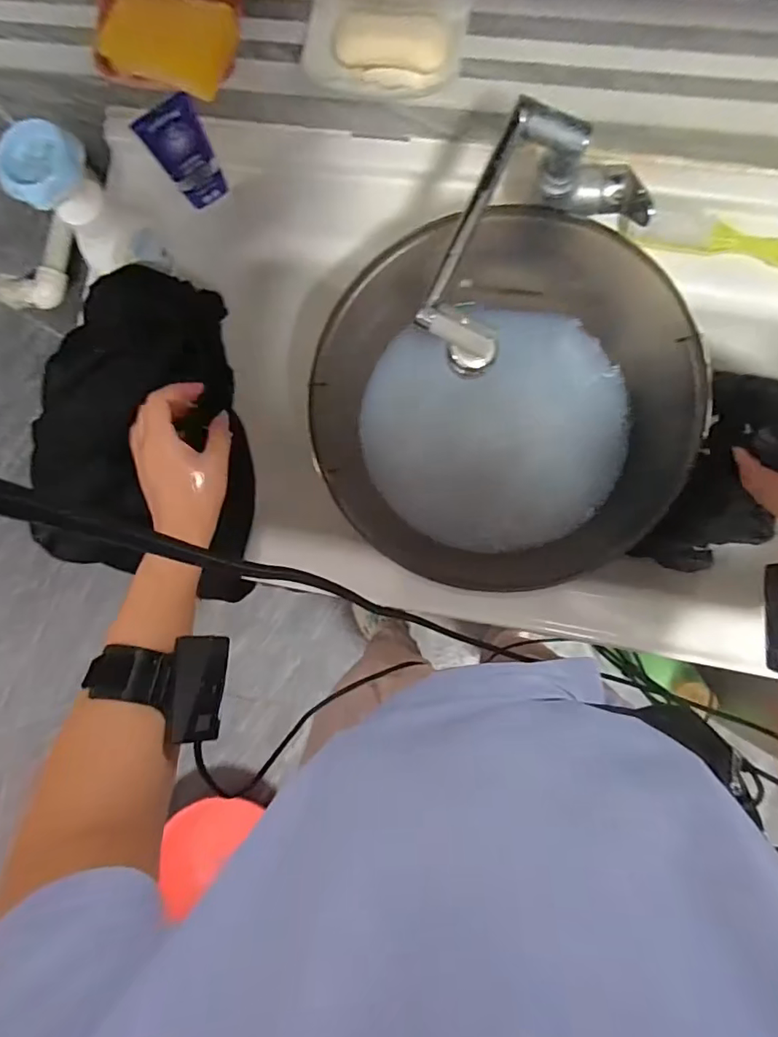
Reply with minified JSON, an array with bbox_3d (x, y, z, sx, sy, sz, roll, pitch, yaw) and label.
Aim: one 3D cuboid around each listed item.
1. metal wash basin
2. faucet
[{"bbox_3d":[0.108,-0.112,0.567,0.359,0.136,0.336,0,86,5],"label":"metal wash basin"},{"bbox_3d":[0.118,-0.250,0.465,0.114,0.102,0.242,45,91,6],"label":"faucet"}]

